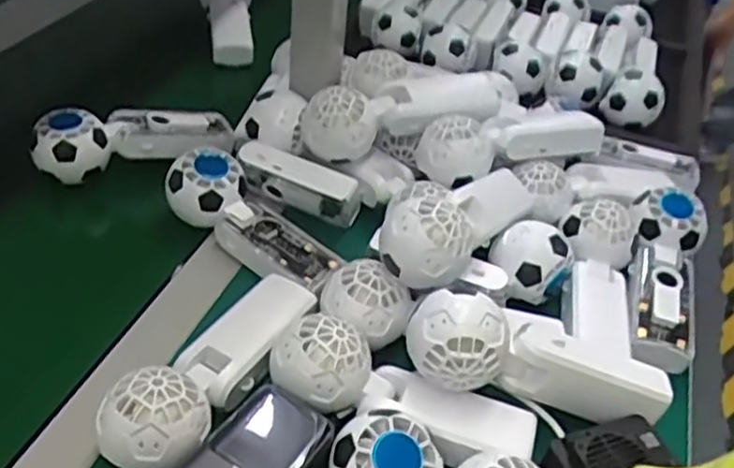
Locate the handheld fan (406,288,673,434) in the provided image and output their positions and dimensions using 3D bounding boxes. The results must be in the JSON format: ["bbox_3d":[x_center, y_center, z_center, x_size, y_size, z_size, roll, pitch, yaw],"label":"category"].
[{"bbox_3d":[0.109,0.083,0.459,0.170,0.052,0.053,19,42,-10],"label":"handheld fan"}]

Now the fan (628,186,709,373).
[{"bbox_3d":[0.234,0.029,0.566,0.058,0.046,0.167,16,41,11],"label":"fan"}]

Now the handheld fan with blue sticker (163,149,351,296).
[{"bbox_3d":[-0.084,-0.012,0.566,0.161,0.048,0.065,31,46,26],"label":"handheld fan with blue sticker"}]

